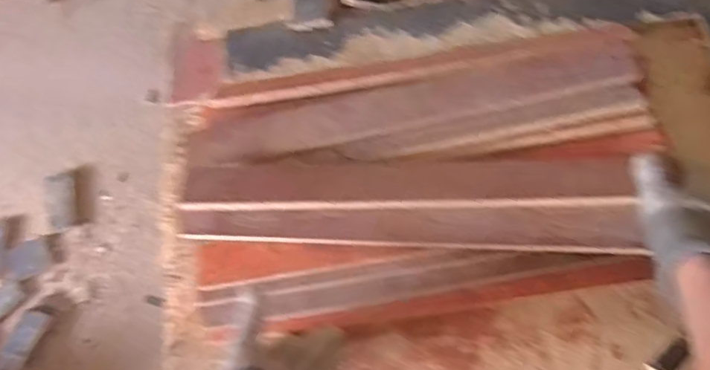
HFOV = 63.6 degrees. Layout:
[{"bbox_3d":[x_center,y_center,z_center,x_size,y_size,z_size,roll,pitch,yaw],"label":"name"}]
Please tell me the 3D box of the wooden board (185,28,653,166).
[{"bbox_3d":[0.066,-0.088,0.653,0.494,0.021,0.129,-7,59,6],"label":"wooden board"}]

